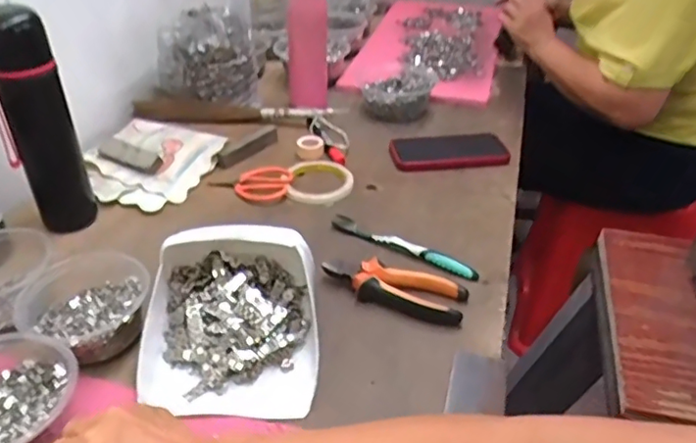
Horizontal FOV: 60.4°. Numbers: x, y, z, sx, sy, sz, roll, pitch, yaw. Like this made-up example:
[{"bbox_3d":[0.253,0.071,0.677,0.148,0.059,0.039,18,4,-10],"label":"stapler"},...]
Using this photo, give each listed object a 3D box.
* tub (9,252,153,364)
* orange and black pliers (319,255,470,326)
[{"bbox_3d":[-0.248,0.081,0.567,0.115,0.051,0.115,1,35,-1],"label":"tub"},{"bbox_3d":[0.047,0.068,0.626,0.148,0.024,0.051,14,37,16],"label":"orange and black pliers"}]

